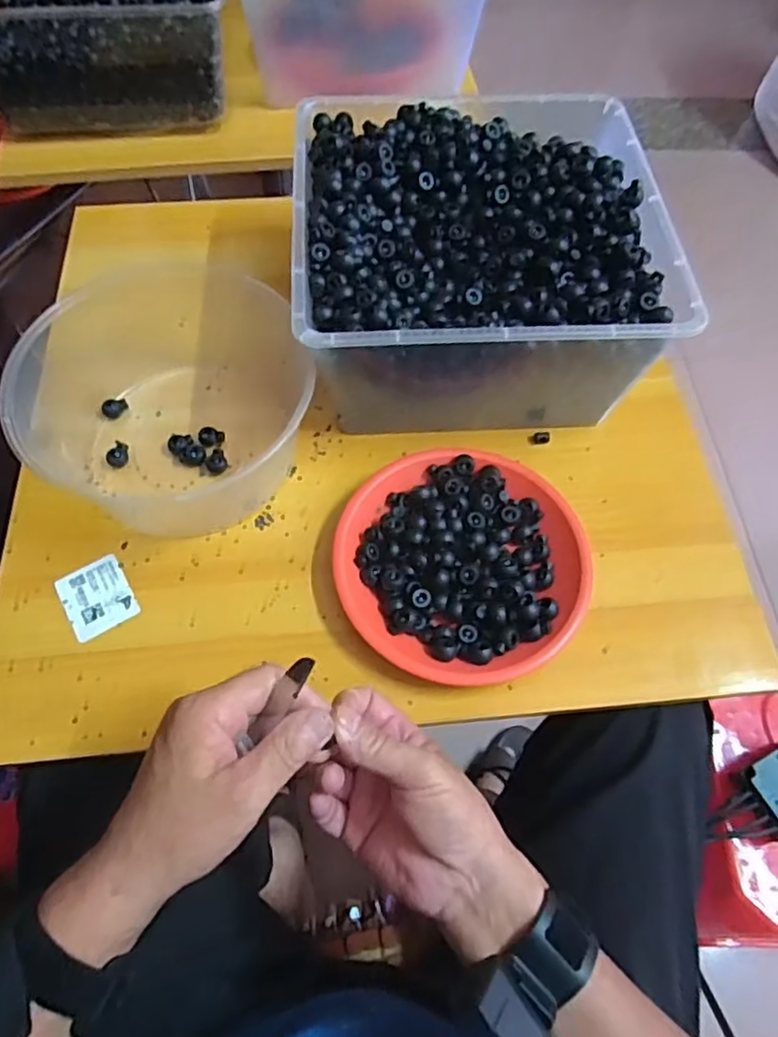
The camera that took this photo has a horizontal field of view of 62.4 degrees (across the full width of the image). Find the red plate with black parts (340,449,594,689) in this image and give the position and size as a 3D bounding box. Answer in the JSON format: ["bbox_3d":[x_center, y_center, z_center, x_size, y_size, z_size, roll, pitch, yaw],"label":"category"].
[{"bbox_3d":[0.057,0.032,0.514,0.189,0.033,0.196,1,62,-1],"label":"red plate with black parts"}]

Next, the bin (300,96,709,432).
[{"bbox_3d":[0.072,-0.229,0.582,0.295,0.140,0.290,-2,62,-3],"label":"bin"}]

